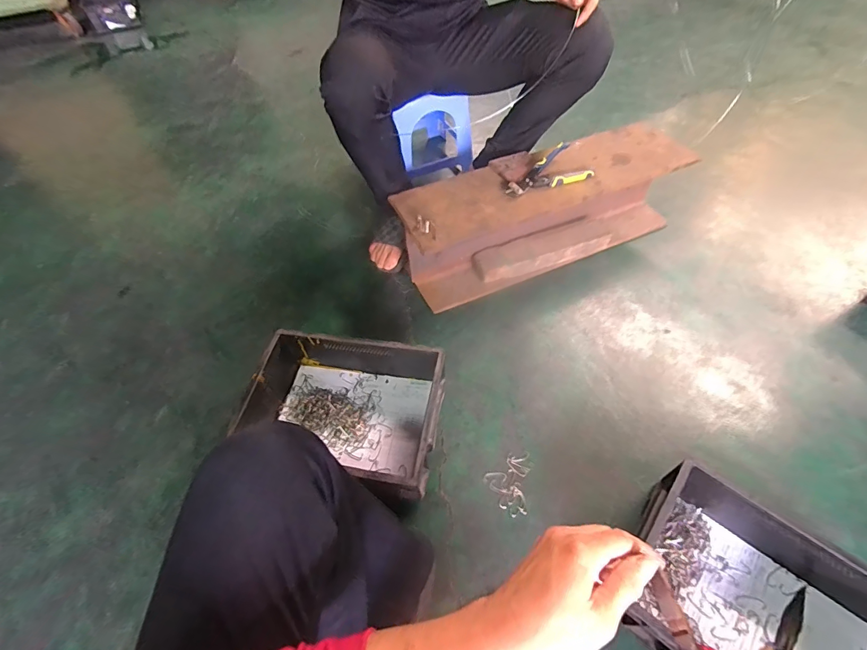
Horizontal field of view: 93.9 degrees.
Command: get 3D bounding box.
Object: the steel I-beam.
[{"bbox_3d":[0.265,-0.277,0.994,0.696,0.209,0.201,-20,57,-11],"label":"steel I-beam"}]

